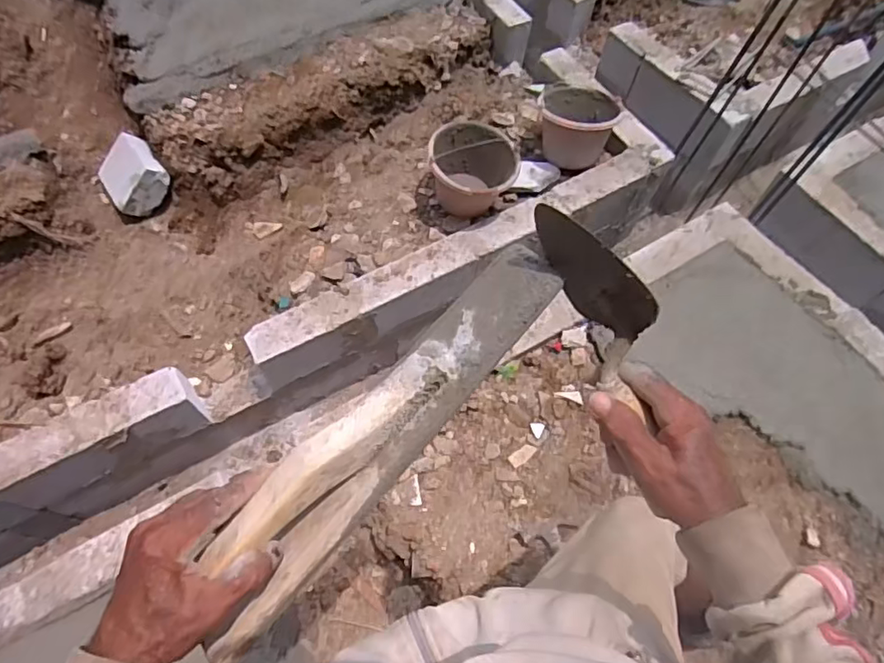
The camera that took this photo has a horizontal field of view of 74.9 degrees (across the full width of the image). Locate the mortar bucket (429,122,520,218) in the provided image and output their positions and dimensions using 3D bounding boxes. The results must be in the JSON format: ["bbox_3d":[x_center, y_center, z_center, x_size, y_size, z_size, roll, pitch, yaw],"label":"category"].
[{"bbox_3d":[0.085,-0.446,1.602,0.234,0.168,0.259,-4,61,-4],"label":"mortar bucket"}]

